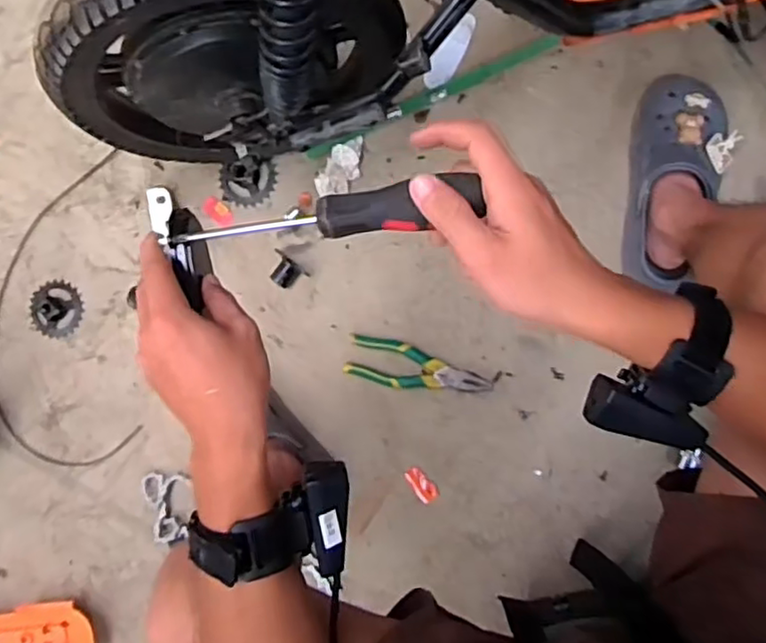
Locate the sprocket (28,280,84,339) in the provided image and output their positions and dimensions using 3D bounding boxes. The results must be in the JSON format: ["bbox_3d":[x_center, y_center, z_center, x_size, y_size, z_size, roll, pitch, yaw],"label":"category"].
[{"bbox_3d":[-0.491,-0.019,0.969,0.080,0.012,0.084,0,88,8],"label":"sprocket"}]

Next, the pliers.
[{"bbox_3d":[0.048,0.066,0.870,0.193,0.018,0.060,14,104,3],"label":"pliers"}]

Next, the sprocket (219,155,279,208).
[{"bbox_3d":[-0.194,-0.201,0.925,0.087,0.018,0.070,-6,87,8],"label":"sprocket"}]

